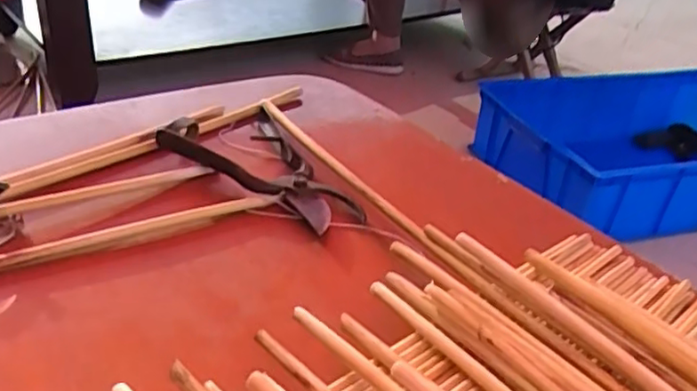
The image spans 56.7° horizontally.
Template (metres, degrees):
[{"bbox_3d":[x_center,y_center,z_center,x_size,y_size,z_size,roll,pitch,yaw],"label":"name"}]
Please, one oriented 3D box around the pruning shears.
[{"bbox_3d":[-0.083,-0.025,0.552,0.120,0.032,0.182,-14,38,-28],"label":"pruning shears"}]

